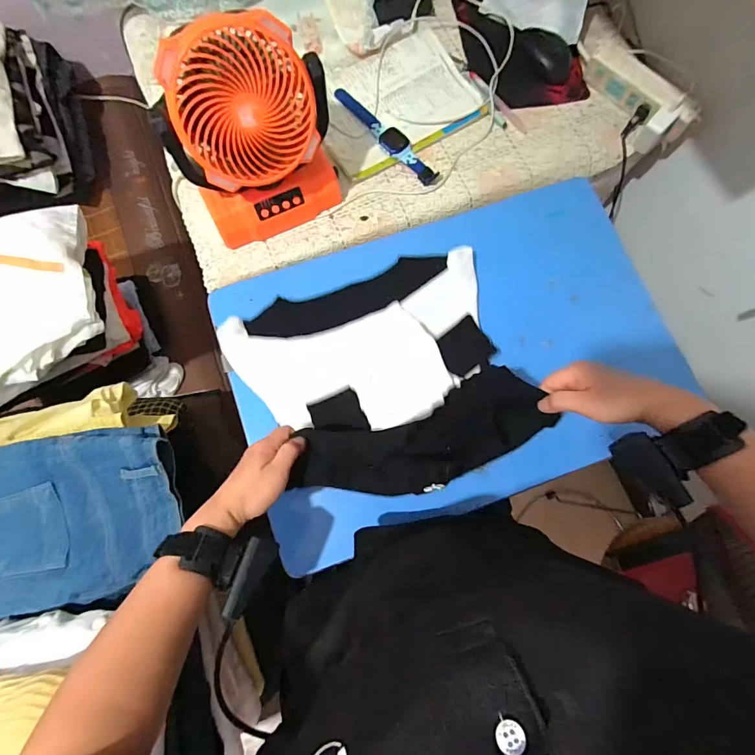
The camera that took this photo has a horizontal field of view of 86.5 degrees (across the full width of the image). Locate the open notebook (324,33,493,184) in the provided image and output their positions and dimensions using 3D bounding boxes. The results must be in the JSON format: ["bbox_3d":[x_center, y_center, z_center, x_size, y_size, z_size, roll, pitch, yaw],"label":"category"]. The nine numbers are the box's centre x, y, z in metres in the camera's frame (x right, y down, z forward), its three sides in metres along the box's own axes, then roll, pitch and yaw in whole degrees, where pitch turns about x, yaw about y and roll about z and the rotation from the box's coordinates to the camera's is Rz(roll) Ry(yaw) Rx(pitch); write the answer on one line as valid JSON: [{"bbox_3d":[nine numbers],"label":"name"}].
[{"bbox_3d":[0.028,-0.448,0.653,0.263,0.025,0.183,-28,79,-7],"label":"open notebook"}]

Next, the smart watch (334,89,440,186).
[{"bbox_3d":[0.013,-0.385,0.639,0.038,0.018,0.211,-42,81,-10],"label":"smart watch"}]

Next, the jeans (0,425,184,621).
[{"bbox_3d":[-0.380,0.170,0.470,0.318,0.044,0.198,-13,92,5],"label":"jeans"}]

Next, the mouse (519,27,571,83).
[{"bbox_3d":[0.279,-0.543,0.676,0.060,0.028,0.110,-43,81,-10],"label":"mouse"}]

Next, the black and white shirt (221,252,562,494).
[{"bbox_3d":[0.008,-0.005,0.494,0.325,0.099,0.283,-21,78,-6],"label":"black and white shirt"}]

